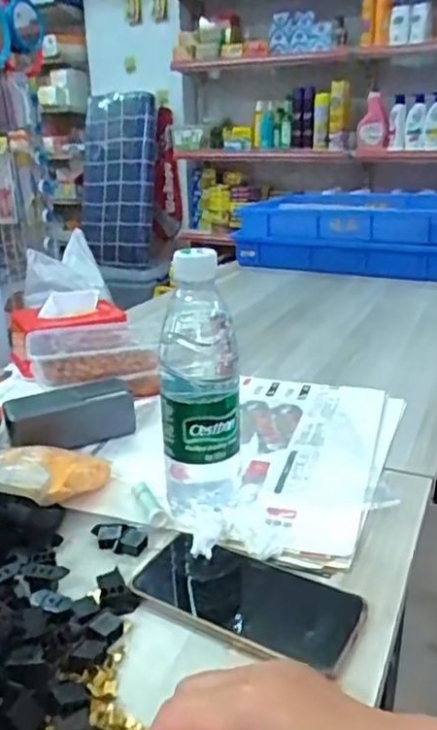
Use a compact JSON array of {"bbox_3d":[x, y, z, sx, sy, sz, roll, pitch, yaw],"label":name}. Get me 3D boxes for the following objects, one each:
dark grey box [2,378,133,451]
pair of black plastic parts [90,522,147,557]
[{"bbox_3d":[-0.160,0.055,0.667,0.132,0.048,0.059,-11,23,-23],"label":"dark grey box"},{"bbox_3d":[-0.081,0.141,0.507,0.049,0.008,0.030,7,22,21],"label":"pair of black plastic parts"}]

